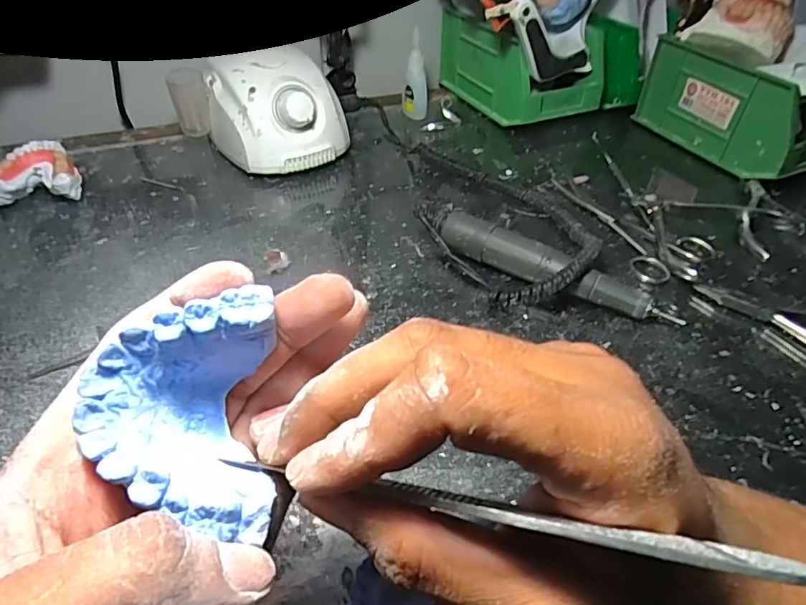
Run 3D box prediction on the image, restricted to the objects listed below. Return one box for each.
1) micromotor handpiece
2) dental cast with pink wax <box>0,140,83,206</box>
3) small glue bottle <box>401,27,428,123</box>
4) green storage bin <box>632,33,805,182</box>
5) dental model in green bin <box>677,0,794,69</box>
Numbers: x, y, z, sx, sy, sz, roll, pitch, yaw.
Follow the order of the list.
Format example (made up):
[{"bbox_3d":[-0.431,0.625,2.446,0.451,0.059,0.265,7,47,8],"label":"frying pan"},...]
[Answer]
[{"bbox_3d":[0.099,-0.021,0.350,0.161,0.030,0.020,25,47,23],"label":"micromotor handpiece"},{"bbox_3d":[-0.297,-0.098,0.420,0.064,0.035,0.054,-26,49,-27],"label":"dental cast with pink wax"},{"bbox_3d":[0.013,-0.230,0.536,0.024,0.084,0.019,0,43,-2],"label":"small glue bottle"},{"bbox_3d":[0.332,-0.192,0.501,0.103,0.083,0.167,-14,45,-16],"label":"green storage bin"},{"bbox_3d":[0.306,-0.257,0.467,0.062,0.057,0.082,-30,52,-30],"label":"dental model in green bin"}]

